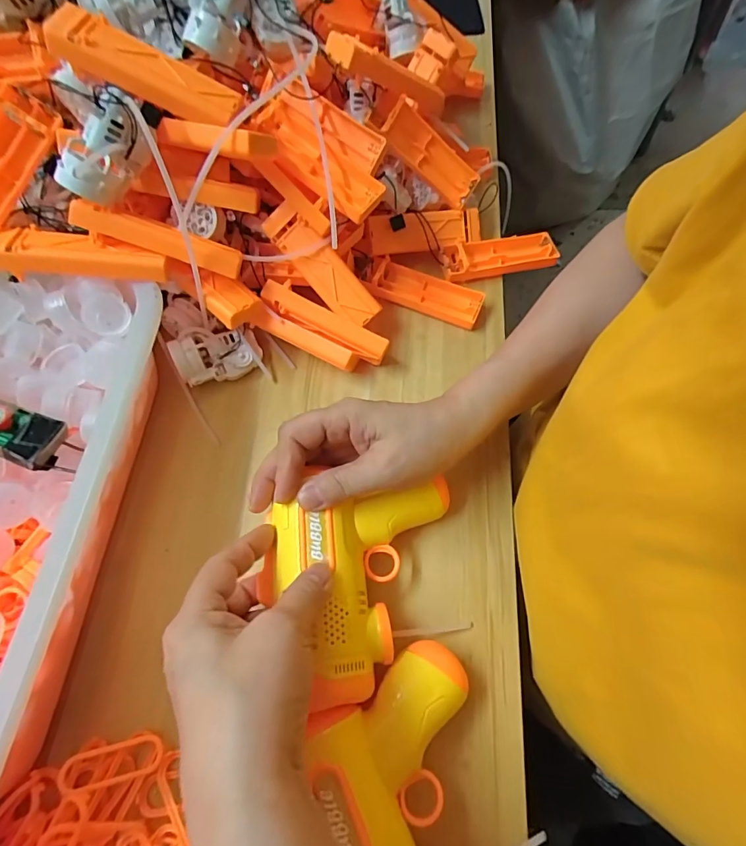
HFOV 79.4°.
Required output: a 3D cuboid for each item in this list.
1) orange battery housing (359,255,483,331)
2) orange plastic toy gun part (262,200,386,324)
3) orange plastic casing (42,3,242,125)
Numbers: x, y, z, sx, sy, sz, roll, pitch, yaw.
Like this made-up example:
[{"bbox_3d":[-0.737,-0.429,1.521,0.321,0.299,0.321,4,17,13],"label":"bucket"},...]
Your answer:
[{"bbox_3d":[0.046,-0.117,0.401,0.102,0.022,0.035,19,67,10],"label":"orange battery housing"},{"bbox_3d":[-0.039,-0.121,0.352,0.031,0.011,0.105,-41,100,15],"label":"orange plastic toy gun part"},{"bbox_3d":[-0.142,-0.220,0.283,0.111,0.020,0.028,20,66,-12],"label":"orange plastic casing"}]

